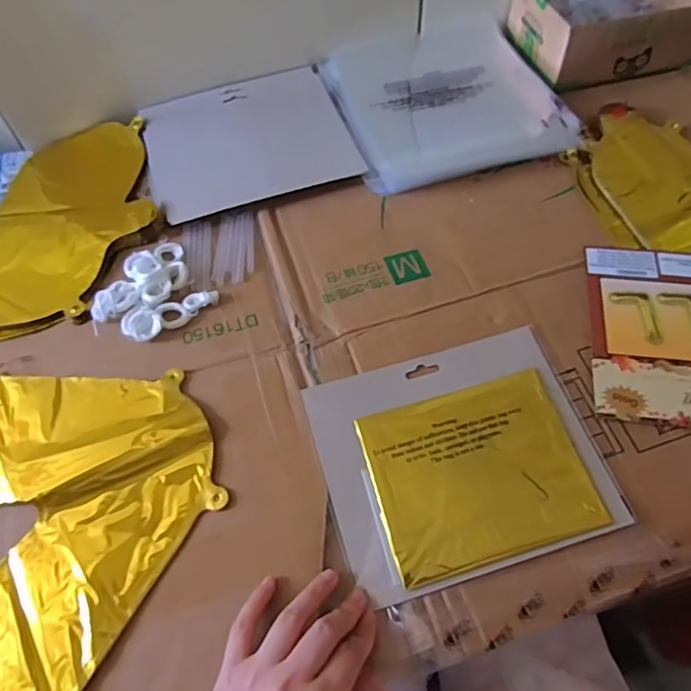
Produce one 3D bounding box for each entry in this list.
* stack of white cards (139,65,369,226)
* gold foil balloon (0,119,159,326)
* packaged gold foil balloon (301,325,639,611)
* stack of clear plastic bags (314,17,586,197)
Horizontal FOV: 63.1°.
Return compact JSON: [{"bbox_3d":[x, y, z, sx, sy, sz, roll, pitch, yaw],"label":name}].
[{"bbox_3d":[-0.102,-0.215,0.575,0.196,0.011,0.173,-16,62,-8],"label":"stack of white cards"},{"bbox_3d":[-0.384,-0.100,0.528,0.392,0.026,0.223,-9,61,-4],"label":"gold foil balloon"},{"bbox_3d":[0.083,0.078,0.414,0.195,0.010,0.165,-15,61,-7],"label":"packaged gold foil balloon"},{"bbox_3d":[0.100,-0.269,0.598,0.221,0.018,0.227,-14,61,-7],"label":"stack of clear plastic bags"}]

